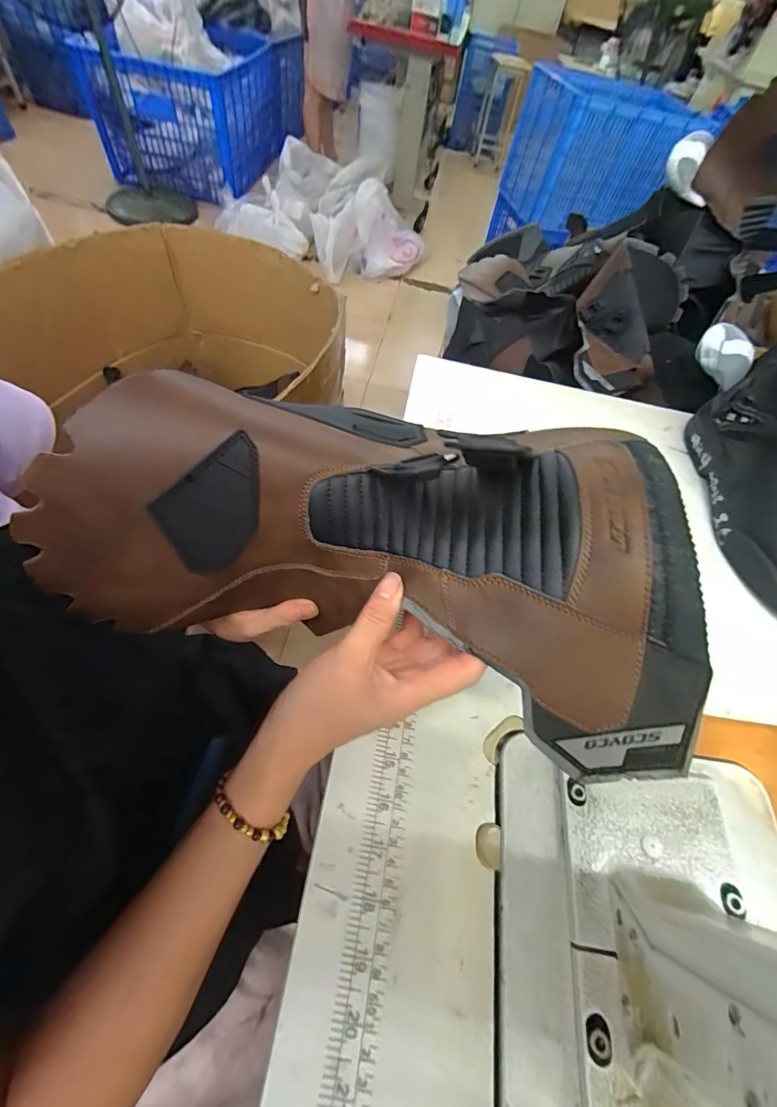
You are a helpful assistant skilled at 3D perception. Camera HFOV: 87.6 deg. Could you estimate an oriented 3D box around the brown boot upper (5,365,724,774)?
[{"bbox_3d":[-0.004,-0.002,0.253,0.323,0.136,0.172,13,57,5],"label":"brown boot upper"}]

